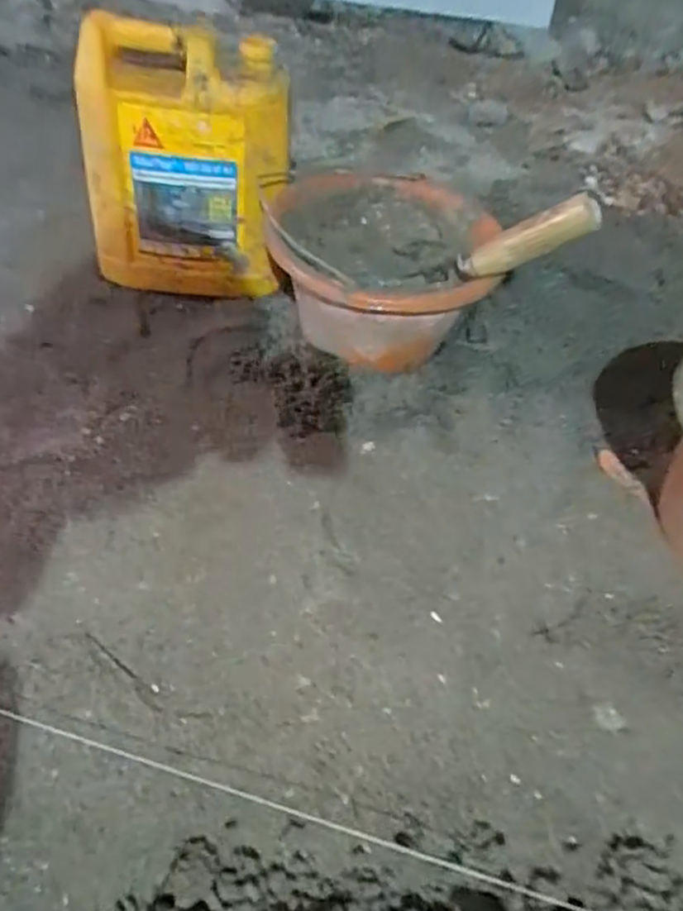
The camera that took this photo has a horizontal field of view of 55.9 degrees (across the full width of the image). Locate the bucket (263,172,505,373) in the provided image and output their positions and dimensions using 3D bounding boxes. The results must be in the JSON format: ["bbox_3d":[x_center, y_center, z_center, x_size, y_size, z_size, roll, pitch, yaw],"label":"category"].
[{"bbox_3d":[0.038,-0.203,0.712,0.223,0.123,0.227,2,51,-3],"label":"bucket"}]

